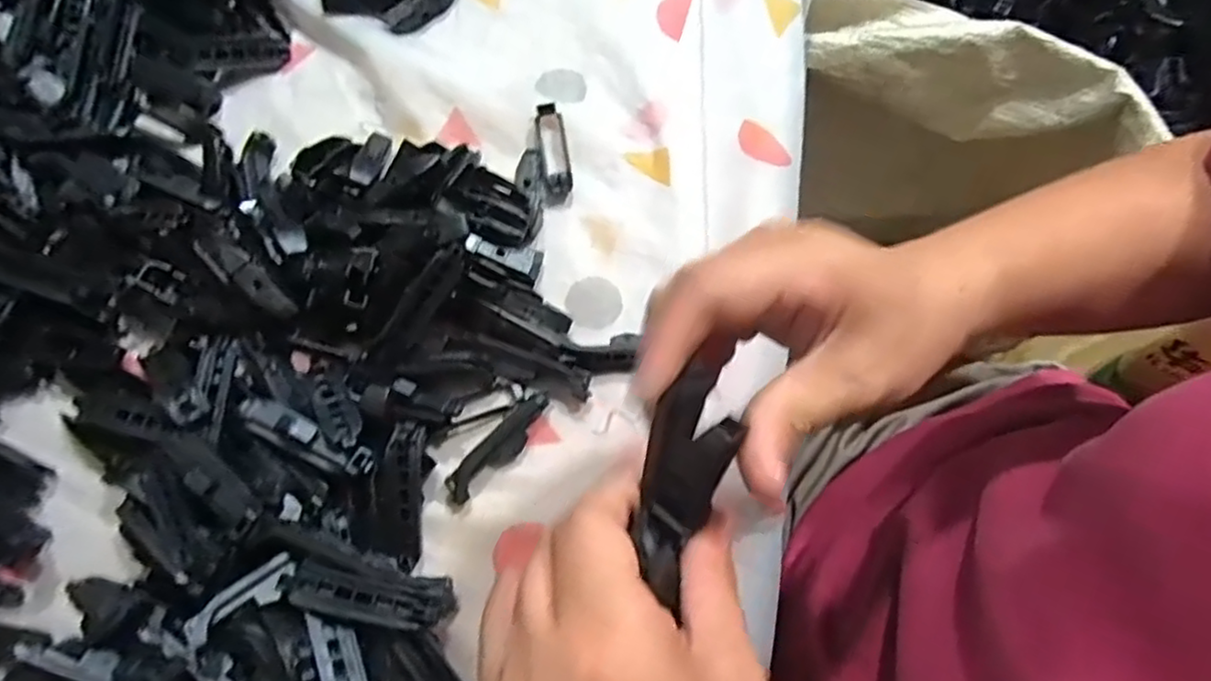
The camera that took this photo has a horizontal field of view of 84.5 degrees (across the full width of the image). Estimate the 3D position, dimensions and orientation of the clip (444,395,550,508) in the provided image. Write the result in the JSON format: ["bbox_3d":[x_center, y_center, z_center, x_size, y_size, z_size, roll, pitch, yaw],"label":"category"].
[{"bbox_3d":[-0.059,0.058,0.359,0.019,0.013,0.074,44,80,9],"label":"clip"}]

